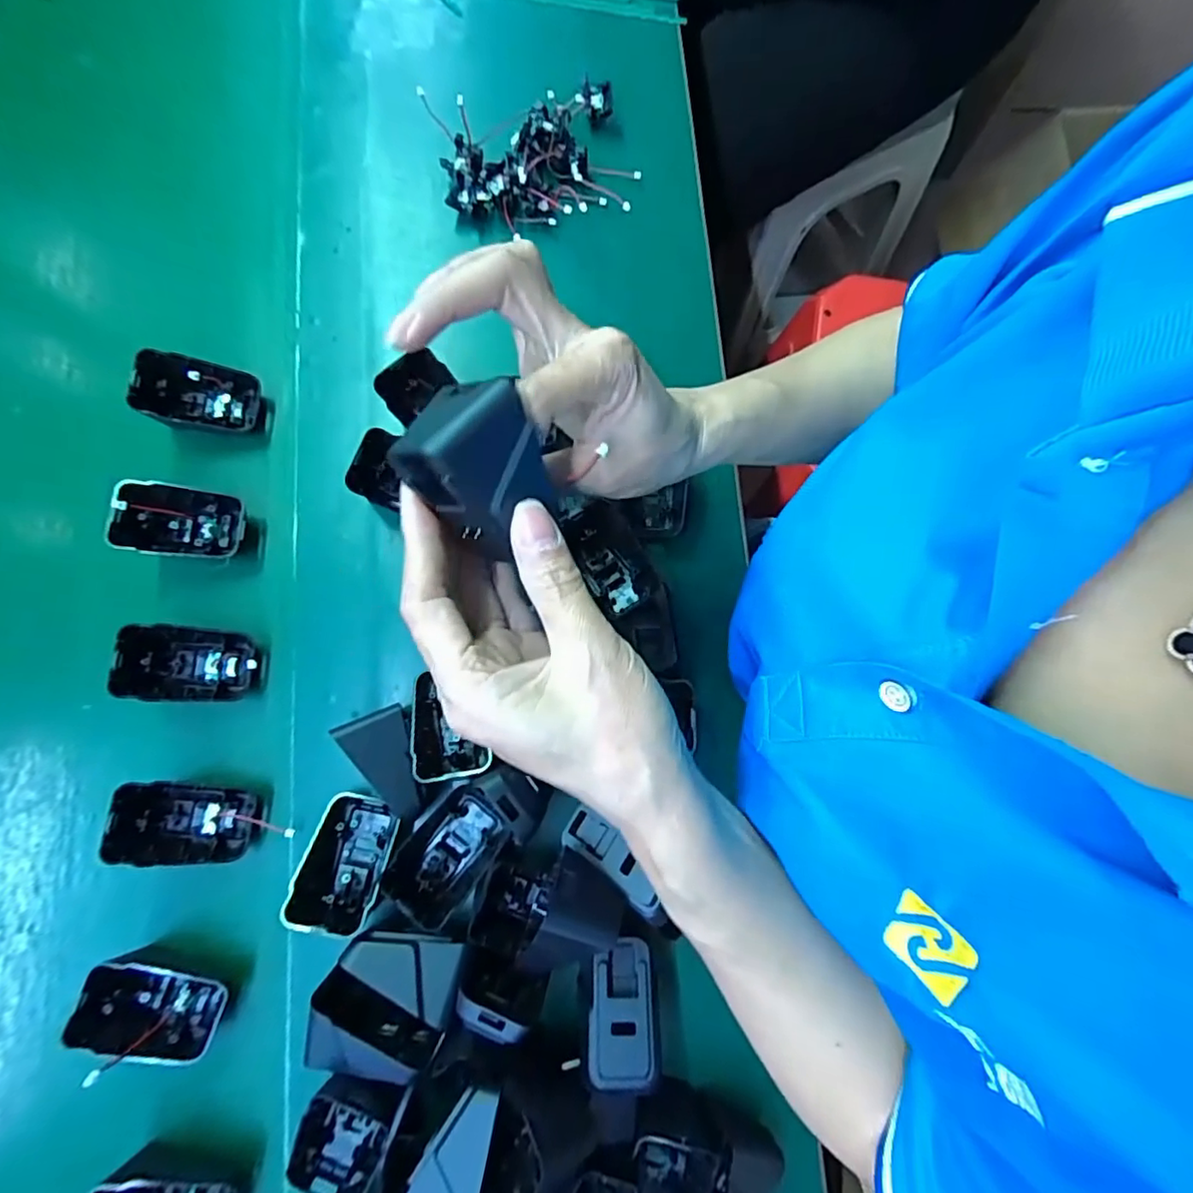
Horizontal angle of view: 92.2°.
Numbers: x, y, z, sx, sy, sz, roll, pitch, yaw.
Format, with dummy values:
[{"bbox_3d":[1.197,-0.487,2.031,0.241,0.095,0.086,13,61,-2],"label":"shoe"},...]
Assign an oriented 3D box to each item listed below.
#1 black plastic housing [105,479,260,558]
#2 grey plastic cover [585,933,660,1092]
[{"bbox_3d":[-0.259,-0.047,0.364,0.076,0.023,0.043,6,89,-31],"label":"black plastic housing"},{"bbox_3d":[0.013,0.214,0.295,0.035,0.012,0.065,-1,61,-6],"label":"grey plastic cover"}]

